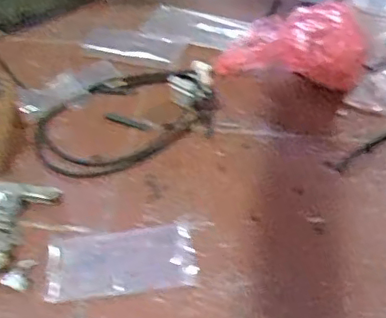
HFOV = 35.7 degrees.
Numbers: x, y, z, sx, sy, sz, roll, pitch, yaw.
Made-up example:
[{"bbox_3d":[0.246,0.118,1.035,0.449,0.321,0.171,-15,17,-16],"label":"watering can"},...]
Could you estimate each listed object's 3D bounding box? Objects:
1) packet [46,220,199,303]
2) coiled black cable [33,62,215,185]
[{"bbox_3d":[-0.094,0.129,0.788,0.190,0.012,0.095,-10,49,-3],"label":"packet"},{"bbox_3d":[-0.099,-0.076,0.952,0.312,0.026,0.190,-25,52,-16],"label":"coiled black cable"}]

